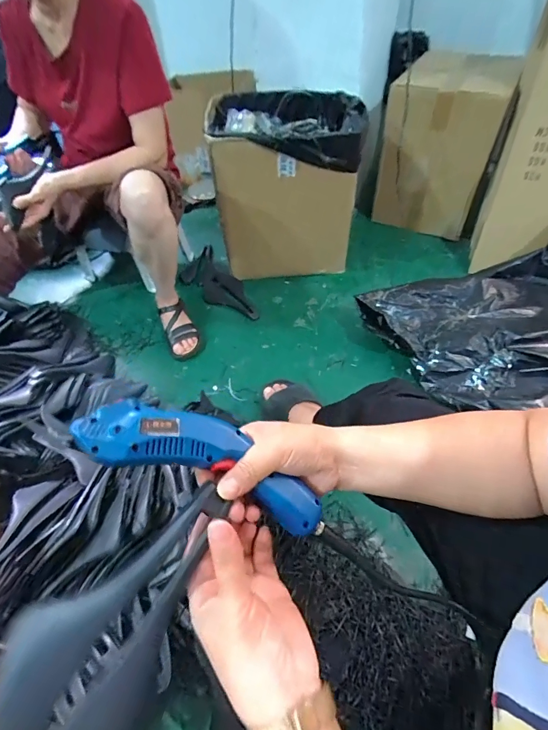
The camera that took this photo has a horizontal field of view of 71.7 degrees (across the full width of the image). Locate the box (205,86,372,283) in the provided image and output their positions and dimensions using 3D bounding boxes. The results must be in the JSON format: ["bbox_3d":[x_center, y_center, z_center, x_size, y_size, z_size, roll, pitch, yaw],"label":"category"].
[{"bbox_3d":[0.033,-0.548,1.152,0.379,0.417,0.411,-3,51,-1],"label":"box"}]

